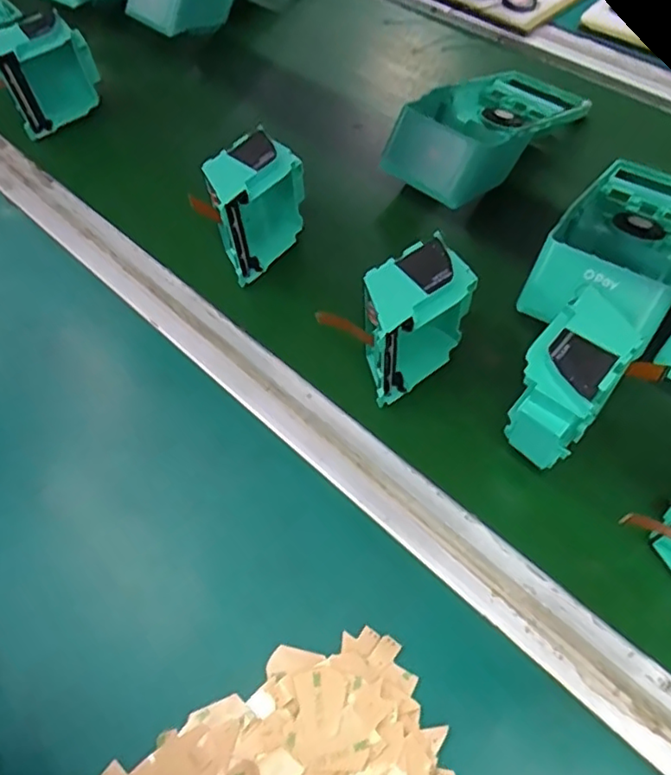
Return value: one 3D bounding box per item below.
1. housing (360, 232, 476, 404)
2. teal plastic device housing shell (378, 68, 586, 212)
[{"bbox_3d":[0.043,-0.034,0.359,0.082,0.085,0.039,-37,62,-18],"label":"housing"},{"bbox_3d":[0.124,-0.210,0.480,0.090,0.053,0.192,39,67,25],"label":"teal plastic device housing shell"}]

